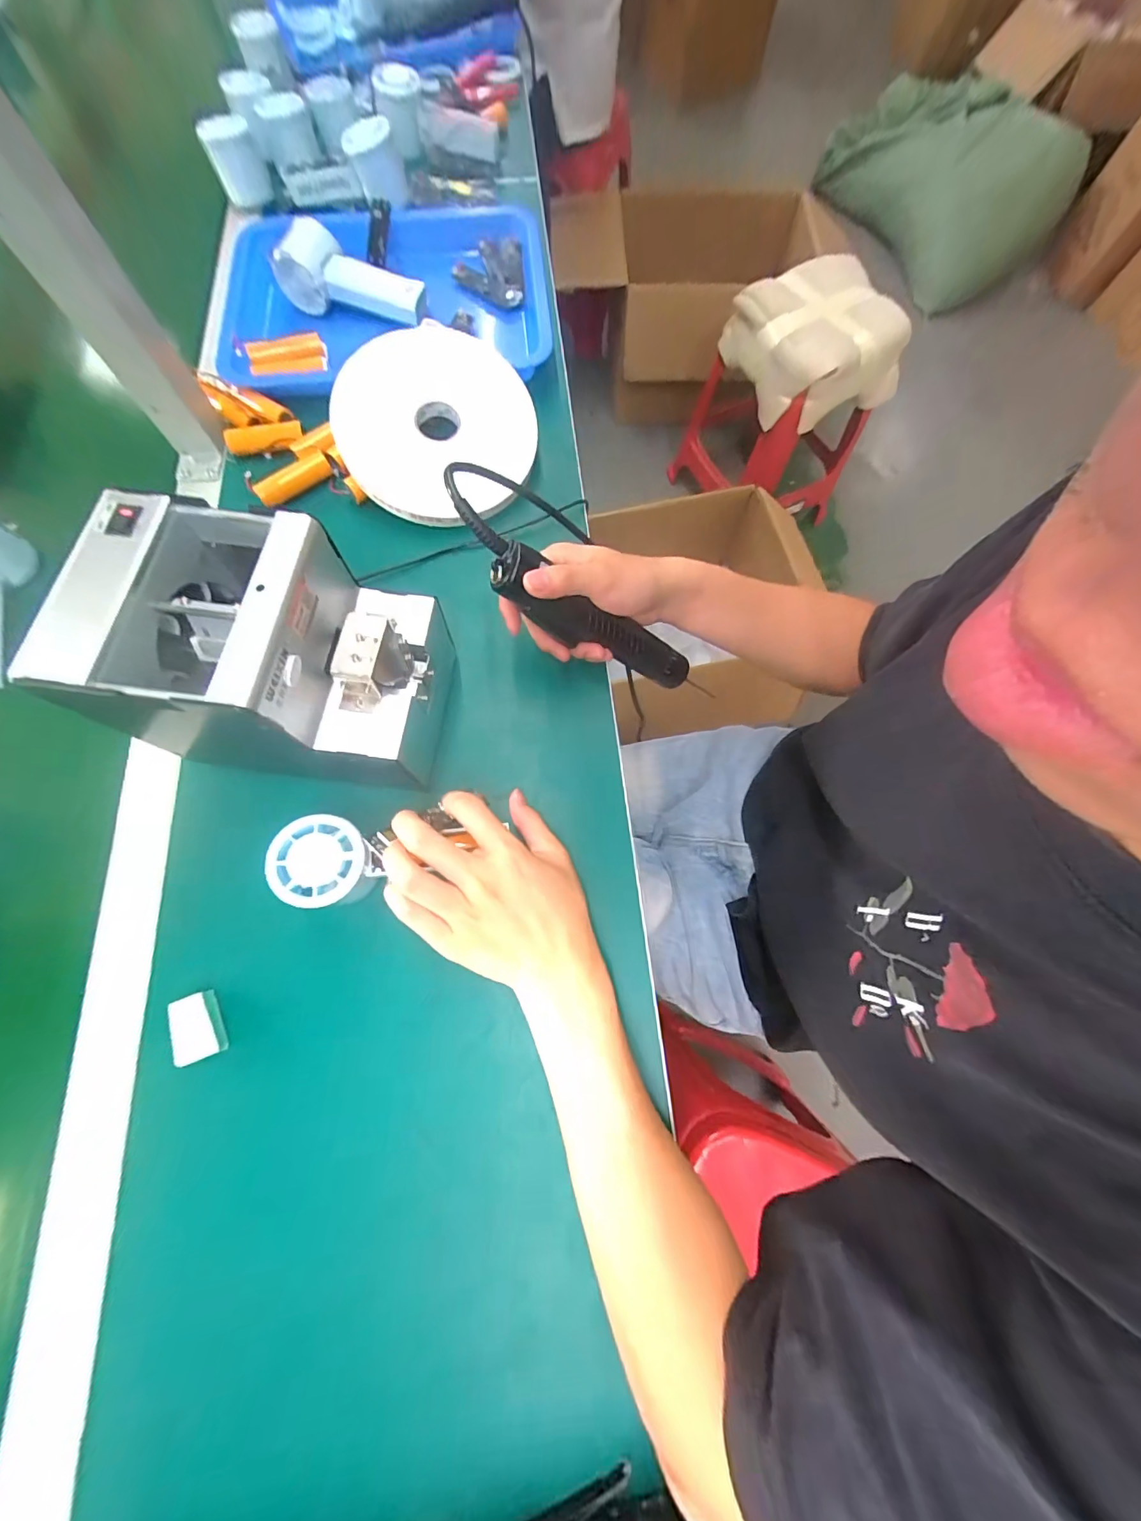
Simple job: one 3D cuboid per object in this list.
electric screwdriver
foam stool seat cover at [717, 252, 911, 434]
[{"bbox_3d":[0.032,-0.104,0.388,0.210,0.024,0.034,19,68,-34],"label":"electric screwdriver"},{"bbox_3d":[0.496,-0.885,1.012,0.309,0.149,0.281,-21,74,-8],"label":"foam stool seat cover"}]

